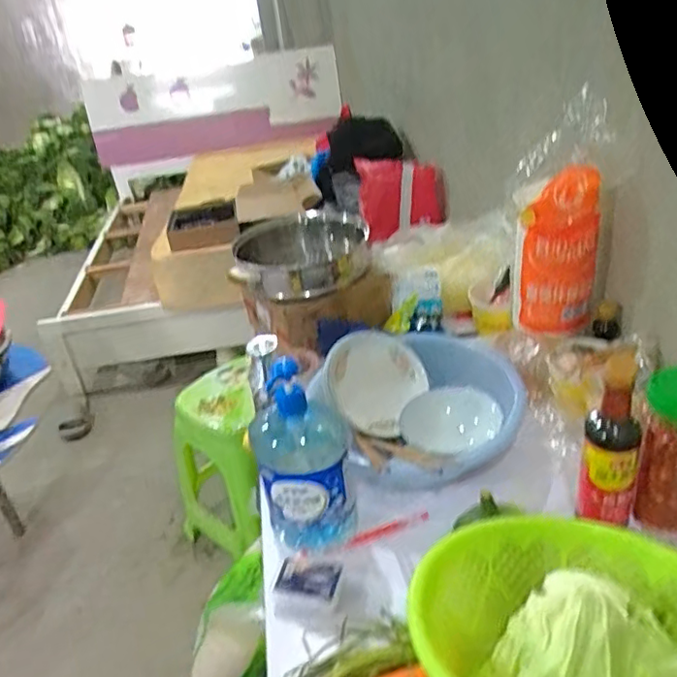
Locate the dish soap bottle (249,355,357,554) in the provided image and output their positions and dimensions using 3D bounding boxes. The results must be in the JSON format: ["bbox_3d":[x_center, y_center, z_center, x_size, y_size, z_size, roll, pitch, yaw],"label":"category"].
[{"bbox_3d":[-0.045,0.155,0.771,0.115,0.255,0.097,-10,31,-4],"label":"dish soap bottle"}]

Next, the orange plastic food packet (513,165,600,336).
[{"bbox_3d":[0.329,-0.122,0.924,0.123,0.267,0.071,5,33,21],"label":"orange plastic food packet"}]

